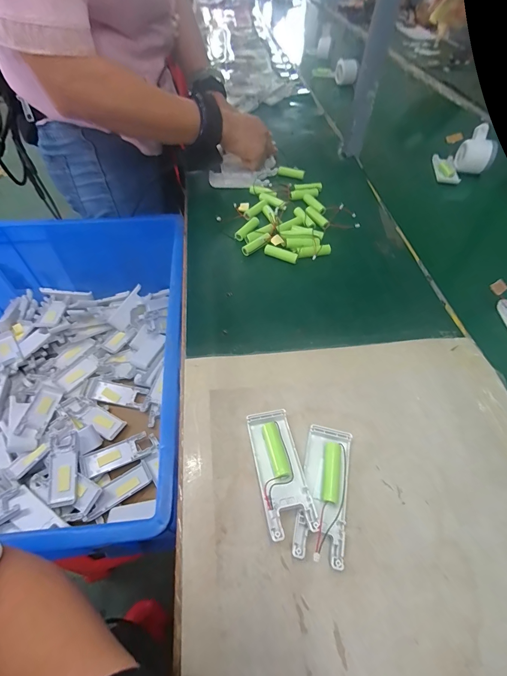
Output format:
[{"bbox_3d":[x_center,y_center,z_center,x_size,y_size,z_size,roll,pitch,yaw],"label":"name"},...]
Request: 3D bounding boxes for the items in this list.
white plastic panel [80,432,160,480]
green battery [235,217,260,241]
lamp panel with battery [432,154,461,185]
[{"bbox_3d":[-0.218,0.190,0.510,0.114,0.010,0.040,-21,56,-16],"label":"white plastic panel"},{"bbox_3d":[-0.008,-0.165,0.471,0.017,0.011,0.053,25,56,17],"label":"green battery"},{"bbox_3d":[0.391,-0.345,0.634,0.037,0.020,0.103,9,53,6],"label":"lamp panel with battery"}]

